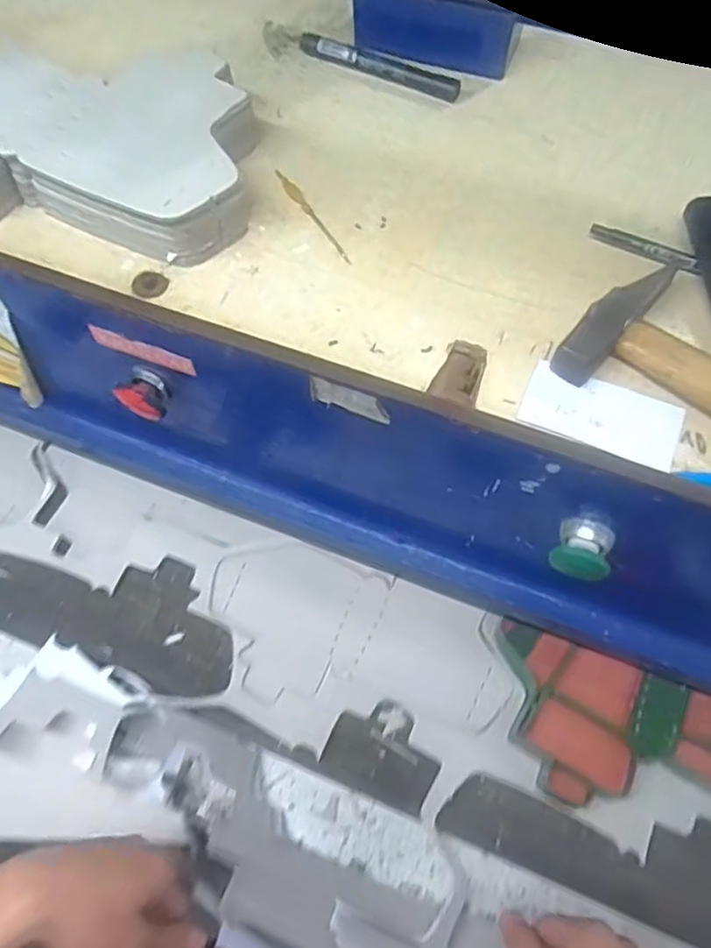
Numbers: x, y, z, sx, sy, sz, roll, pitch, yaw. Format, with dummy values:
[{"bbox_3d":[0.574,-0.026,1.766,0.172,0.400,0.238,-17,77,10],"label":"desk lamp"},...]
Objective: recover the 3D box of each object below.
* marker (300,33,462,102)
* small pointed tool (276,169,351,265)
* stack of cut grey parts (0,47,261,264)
[{"bbox_3d":[0.018,-0.339,0.553,0.144,0.019,0.020,29,66,14],"label":"marker"},{"bbox_3d":[-0.031,-0.187,0.480,0.009,0.006,0.100,-28,66,-15],"label":"small pointed tool"},{"bbox_3d":[-0.215,-0.236,0.478,0.283,0.049,0.166,6,62,2],"label":"stack of cut grey parts"}]

